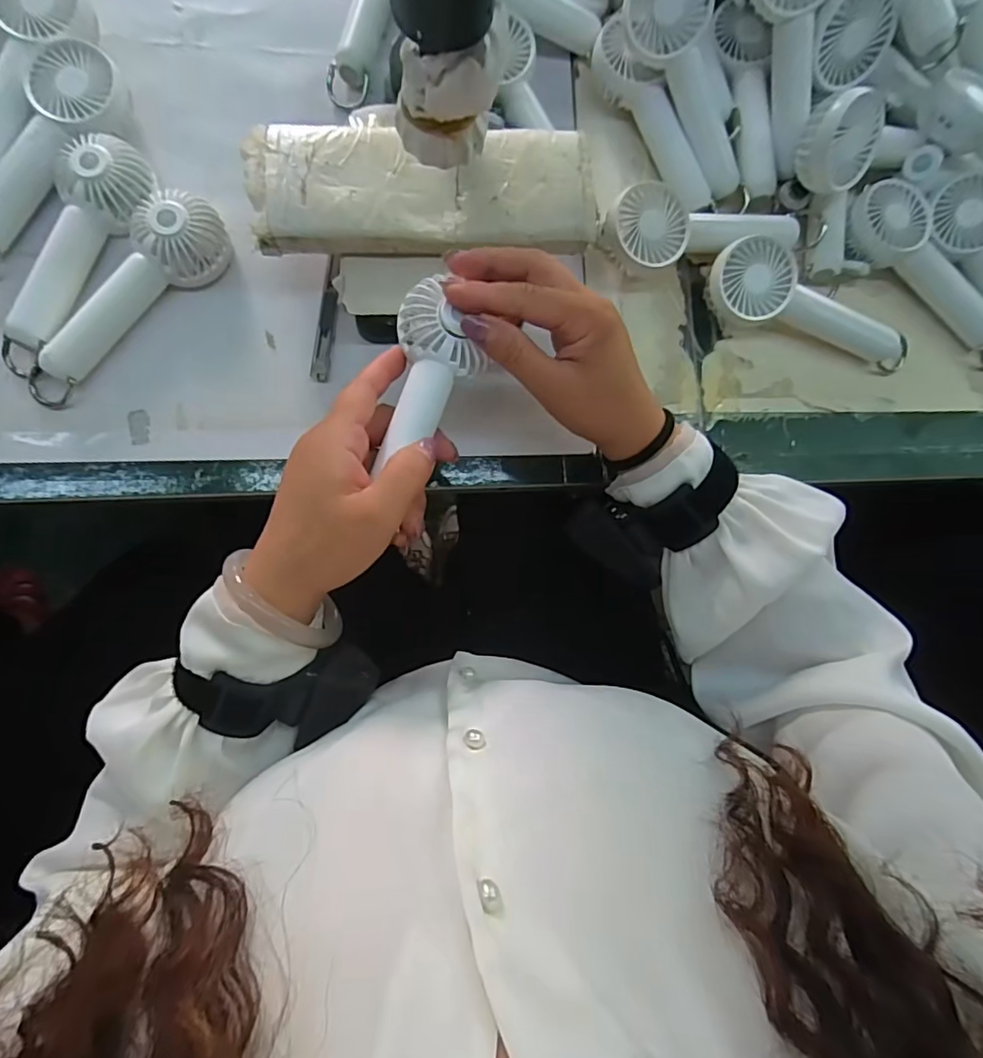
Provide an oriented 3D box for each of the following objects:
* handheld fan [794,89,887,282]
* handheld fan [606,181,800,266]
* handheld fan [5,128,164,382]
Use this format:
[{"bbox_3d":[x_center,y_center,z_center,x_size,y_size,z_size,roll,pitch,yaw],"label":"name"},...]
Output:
[{"bbox_3d":[0.244,-0.245,0.390,0.055,0.039,0.108,-16,123,-7],"label":"handheld fan"},{"bbox_3d":[0.149,-0.219,0.390,0.144,0.041,0.053,-17,86,-7],"label":"handheld fan"},{"bbox_3d":[-0.273,-0.178,0.349,0.042,0.032,0.159,23,82,-2],"label":"handheld fan"}]

